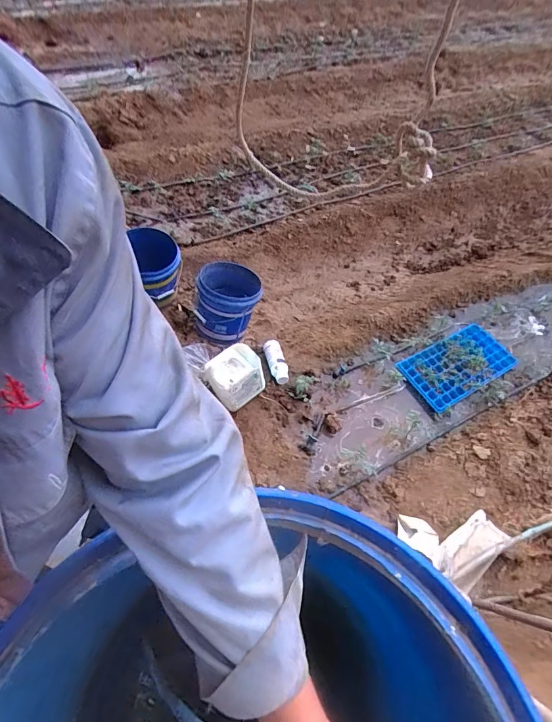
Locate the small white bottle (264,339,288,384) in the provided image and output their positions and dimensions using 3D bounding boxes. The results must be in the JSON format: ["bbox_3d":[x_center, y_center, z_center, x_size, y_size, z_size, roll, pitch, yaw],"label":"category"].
[{"bbox_3d":[0.001,0.007,1.648,0.083,0.074,0.204,-10,59,-13],"label":"small white bottle"}]

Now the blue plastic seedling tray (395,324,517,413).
[{"bbox_3d":[0.838,0.012,1.787,0.541,0.037,0.282,-22,63,-20],"label":"blue plastic seedling tray"}]

